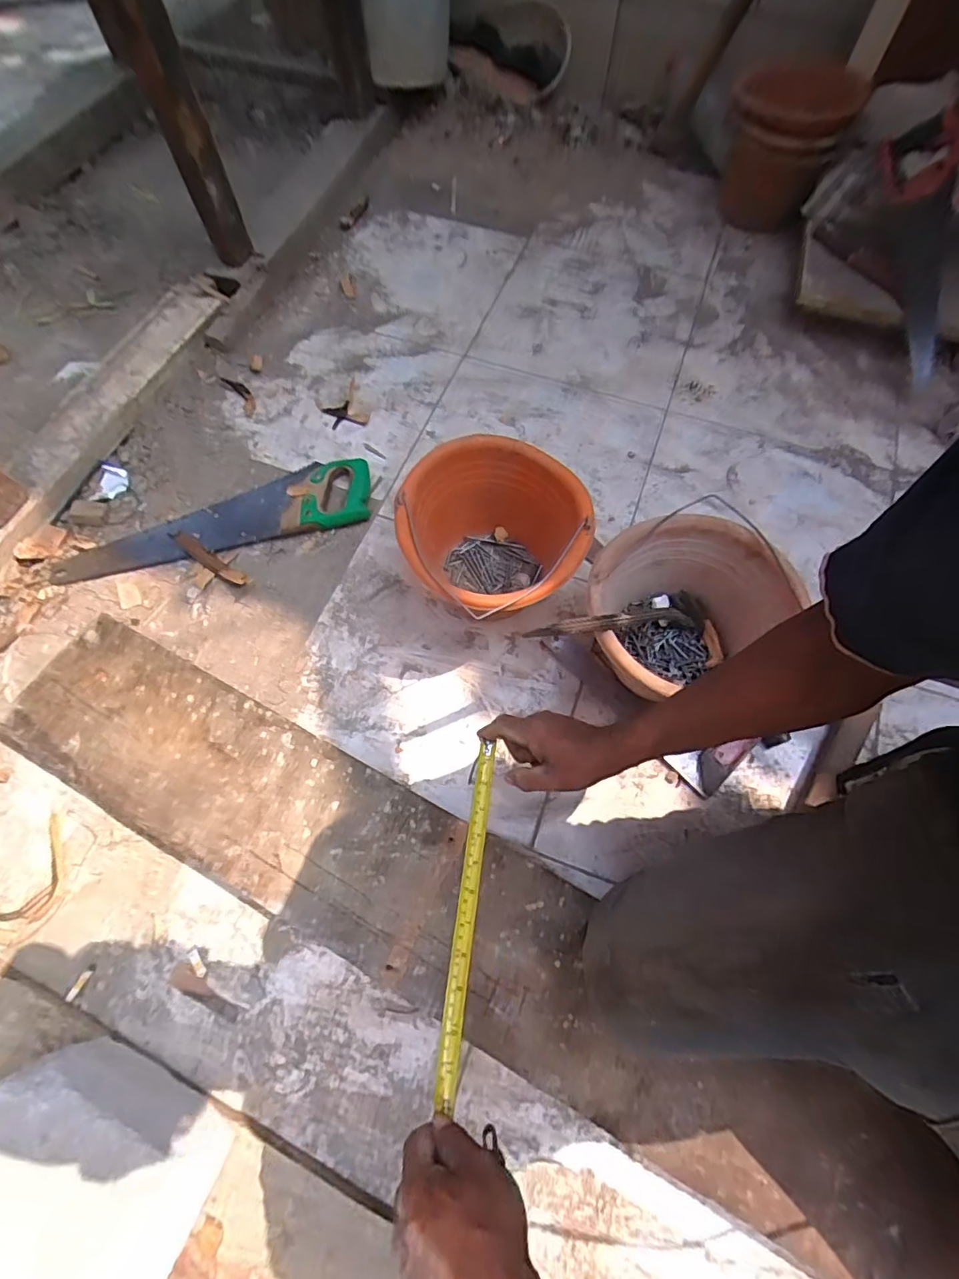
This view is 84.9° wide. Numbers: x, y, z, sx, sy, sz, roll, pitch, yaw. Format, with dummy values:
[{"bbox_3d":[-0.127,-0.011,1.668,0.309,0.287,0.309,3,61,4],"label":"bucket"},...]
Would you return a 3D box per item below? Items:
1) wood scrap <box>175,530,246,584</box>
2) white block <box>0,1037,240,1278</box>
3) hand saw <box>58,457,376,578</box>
[{"bbox_3d":[-0.414,-0.121,0.809,0.147,0.024,0.023,35,69,13],"label":"wood scrap"},{"bbox_3d":[-0.361,0.486,0.469,0.194,0.101,0.161,21,67,8],"label":"white block"},{"bbox_3d":[-0.425,-0.206,0.844,0.502,0.037,0.136,-13,66,-7],"label":"hand saw"}]

